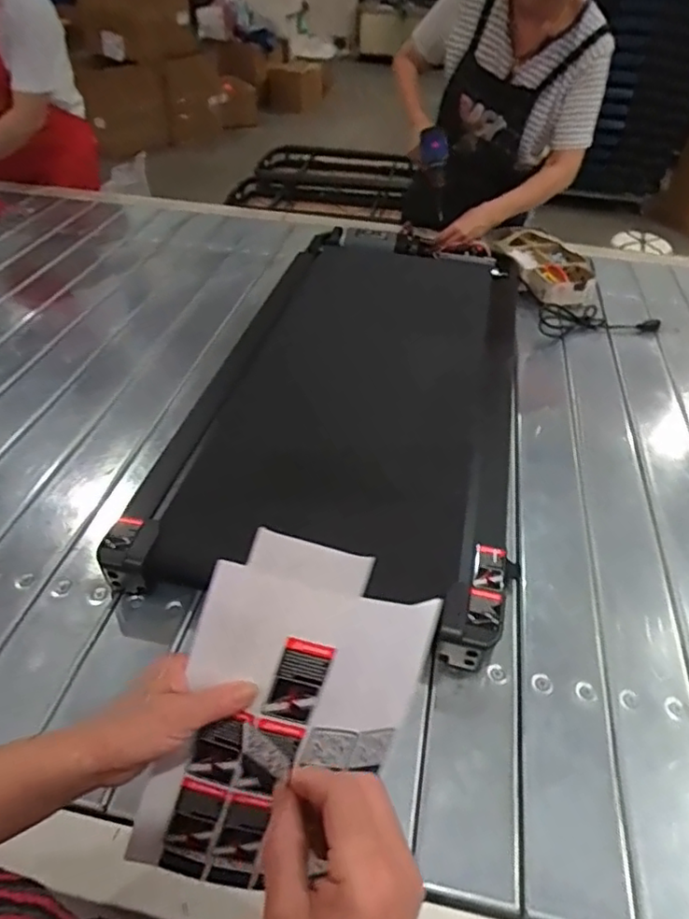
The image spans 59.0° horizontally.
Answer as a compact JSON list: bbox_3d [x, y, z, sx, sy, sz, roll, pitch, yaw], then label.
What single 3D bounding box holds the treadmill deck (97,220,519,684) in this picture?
[{"bbox_3d":[0.045,-0.175,1.082,0.503,0.109,1.034,11,44,6],"label":"treadmill deck"}]

